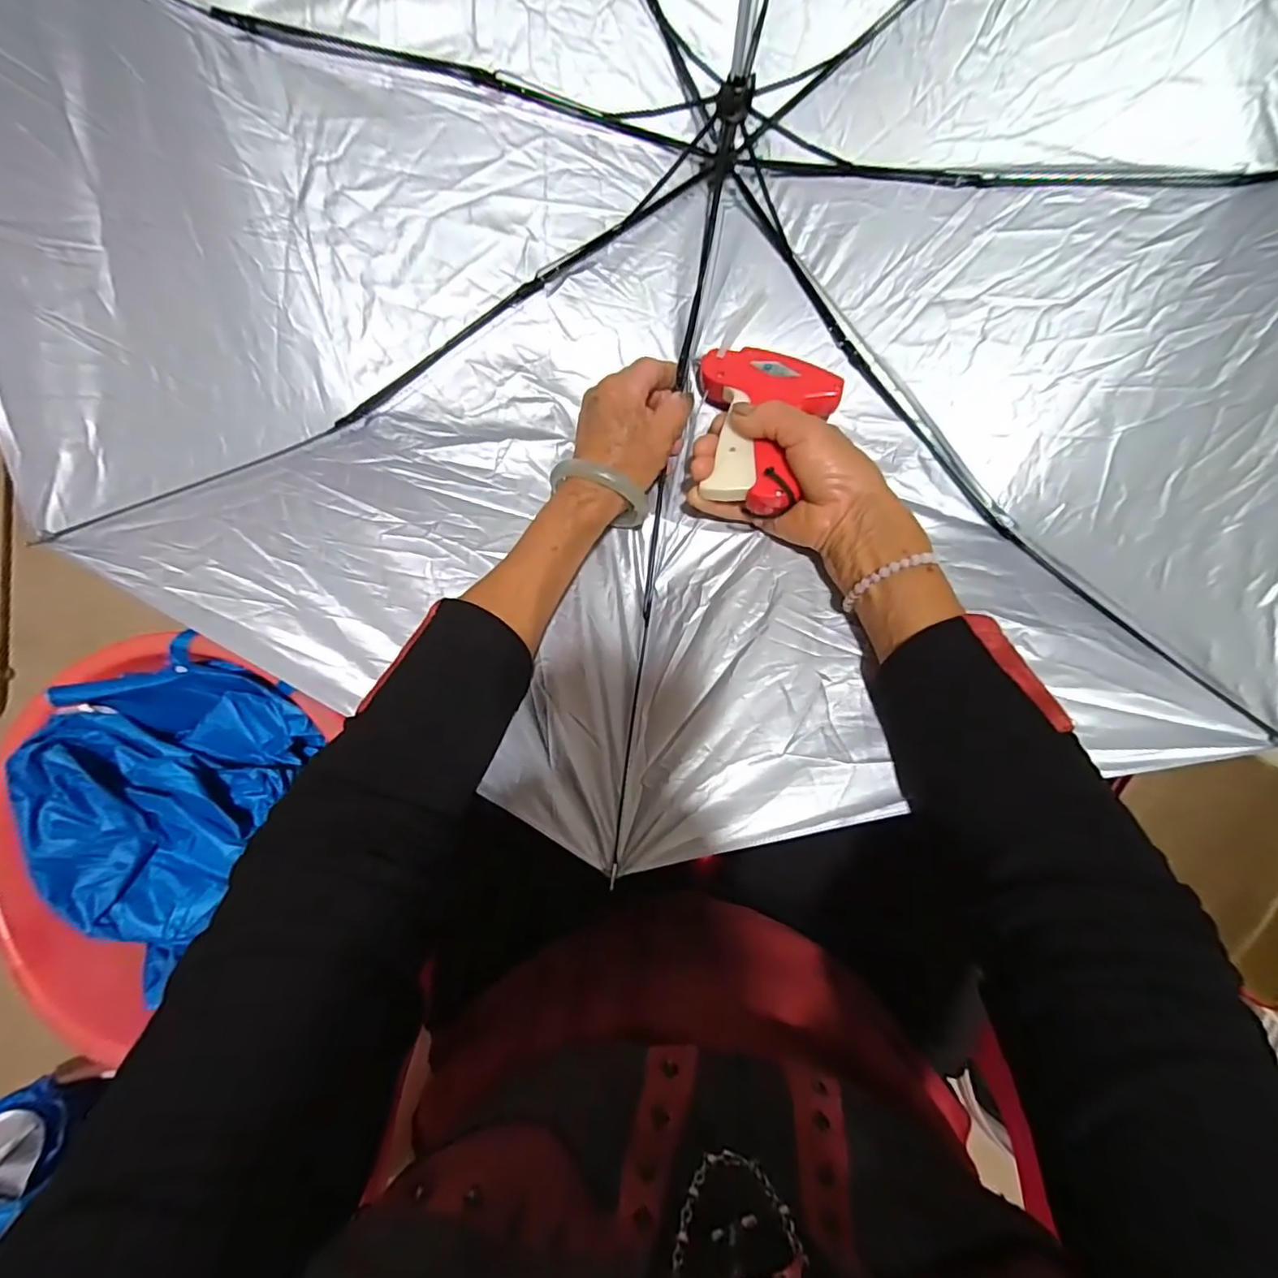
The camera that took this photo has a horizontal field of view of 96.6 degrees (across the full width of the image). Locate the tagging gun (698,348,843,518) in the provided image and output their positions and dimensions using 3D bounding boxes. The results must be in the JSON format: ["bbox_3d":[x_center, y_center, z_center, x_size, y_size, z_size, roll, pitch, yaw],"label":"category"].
[{"bbox_3d":[0.084,-0.148,0.389,0.098,0.038,0.116,12,88,5],"label":"tagging gun"}]

